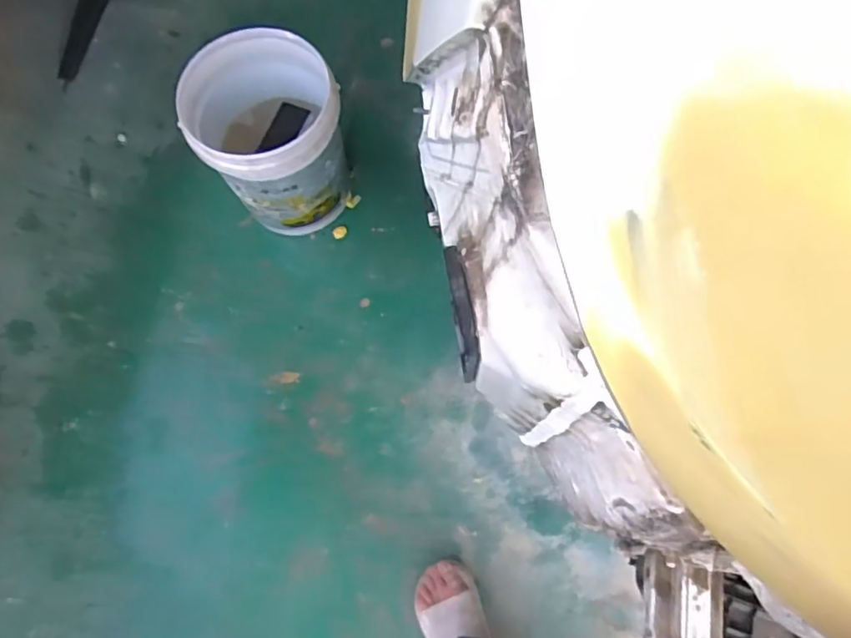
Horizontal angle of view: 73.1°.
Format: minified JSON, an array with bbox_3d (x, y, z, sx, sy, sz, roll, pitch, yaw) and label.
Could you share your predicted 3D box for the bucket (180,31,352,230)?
[{"bbox_3d":[-0.312,-0.363,1.187,0.265,0.336,0.285,-1,73,2],"label":"bucket"}]

